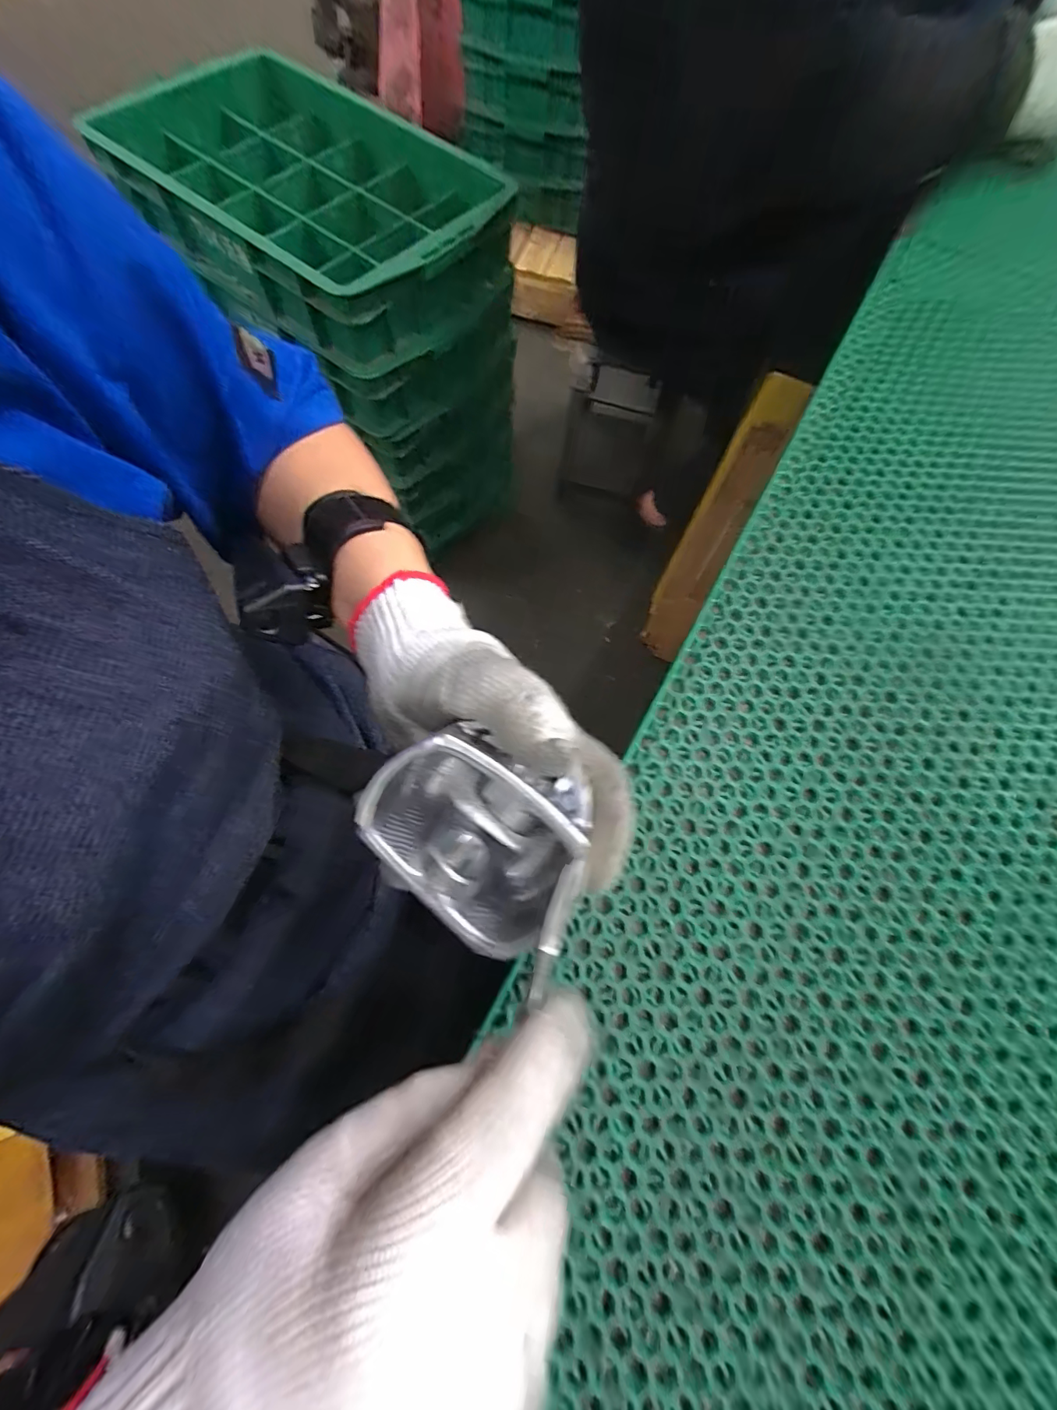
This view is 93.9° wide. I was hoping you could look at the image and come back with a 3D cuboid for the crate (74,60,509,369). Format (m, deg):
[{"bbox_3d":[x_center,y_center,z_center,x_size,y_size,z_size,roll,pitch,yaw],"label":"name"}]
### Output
[{"bbox_3d":[-0.279,-0.664,0.660,0.481,0.115,0.301,40,75,10],"label":"crate"}]

